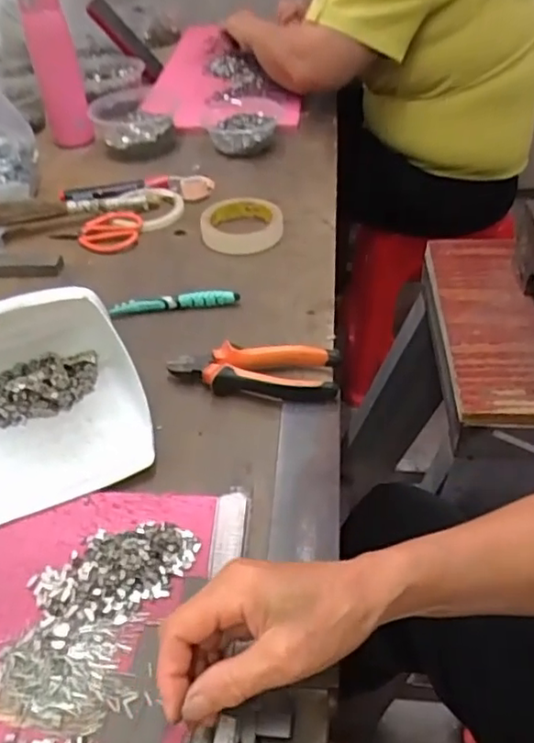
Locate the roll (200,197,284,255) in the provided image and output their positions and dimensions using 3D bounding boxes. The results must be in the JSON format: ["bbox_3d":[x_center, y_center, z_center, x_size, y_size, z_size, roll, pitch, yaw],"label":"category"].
[{"bbox_3d":[-0.029,-0.180,0.745,0.094,0.019,0.094,-2,43,2],"label":"roll"}]

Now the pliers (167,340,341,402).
[{"bbox_3d":[-0.012,0.000,0.549,0.147,0.029,0.050,4,43,9],"label":"pliers"}]

